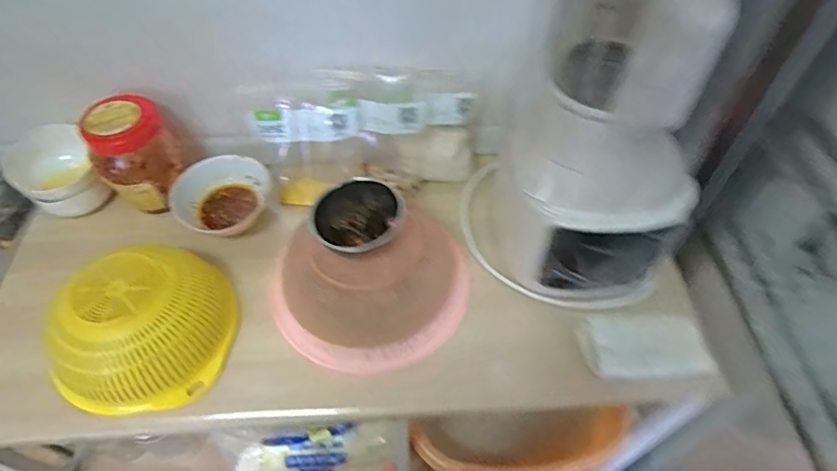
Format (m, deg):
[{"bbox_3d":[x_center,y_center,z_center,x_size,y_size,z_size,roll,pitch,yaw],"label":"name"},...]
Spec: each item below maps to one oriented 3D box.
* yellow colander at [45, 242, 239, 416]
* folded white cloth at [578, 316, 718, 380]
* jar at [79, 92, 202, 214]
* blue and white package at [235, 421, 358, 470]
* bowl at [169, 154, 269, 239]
[{"bbox_3d":[-0.312,0.102,0.590,0.163,0.098,0.179,-1,58,1],"label":"yellow colander"},{"bbox_3d":[0.265,0.134,0.612,0.140,0.022,0.072,-4,58,-1],"label":"folded white cloth"},{"bbox_3d":[-0.382,-0.114,0.715,0.094,0.135,0.115,35,65,21],"label":"jar"},{"bbox_3d":[-0.177,0.318,0.763,0.174,0.032,0.076,-9,102,-4],"label":"blue and white package"},{"bbox_3d":[-0.270,-0.049,0.742,0.135,0.064,0.127,-1,58,1],"label":"bowl"}]

